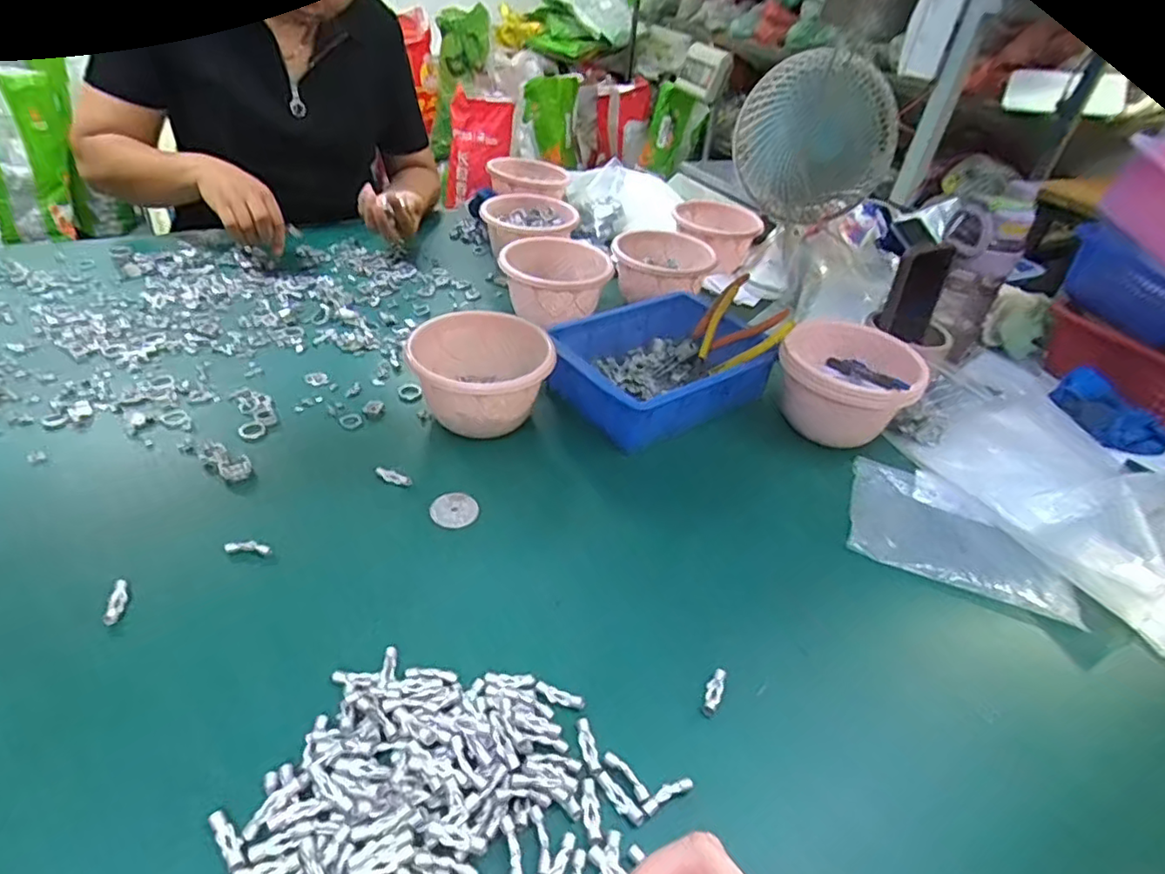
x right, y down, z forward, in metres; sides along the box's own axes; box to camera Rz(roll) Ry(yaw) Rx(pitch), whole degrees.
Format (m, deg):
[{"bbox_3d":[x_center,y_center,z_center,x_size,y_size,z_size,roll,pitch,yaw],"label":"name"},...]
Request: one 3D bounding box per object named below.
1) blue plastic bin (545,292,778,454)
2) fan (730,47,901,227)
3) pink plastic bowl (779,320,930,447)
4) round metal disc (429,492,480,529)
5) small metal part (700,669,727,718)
[{"bbox_3d":[0.092,-0.084,0.733,0.251,0.072,0.182,-22,46,-33],"label":"blue plastic bin"},{"bbox_3d":[0.330,-0.422,0.885,0.220,0.209,0.093,8,38,1],"label":"fan"},{"bbox_3d":[0.302,-0.061,0.700,0.134,0.089,0.145,5,37,-4],"label":"pink plastic bowl"},{"bbox_3d":[-0.118,0.067,0.566,0.043,0.005,0.038,-25,48,-36],"label":"round metal disc"},{"bbox_3d":[0.096,0.185,0.446,0.012,0.011,0.036,18,39,14],"label":"small metal part"}]

